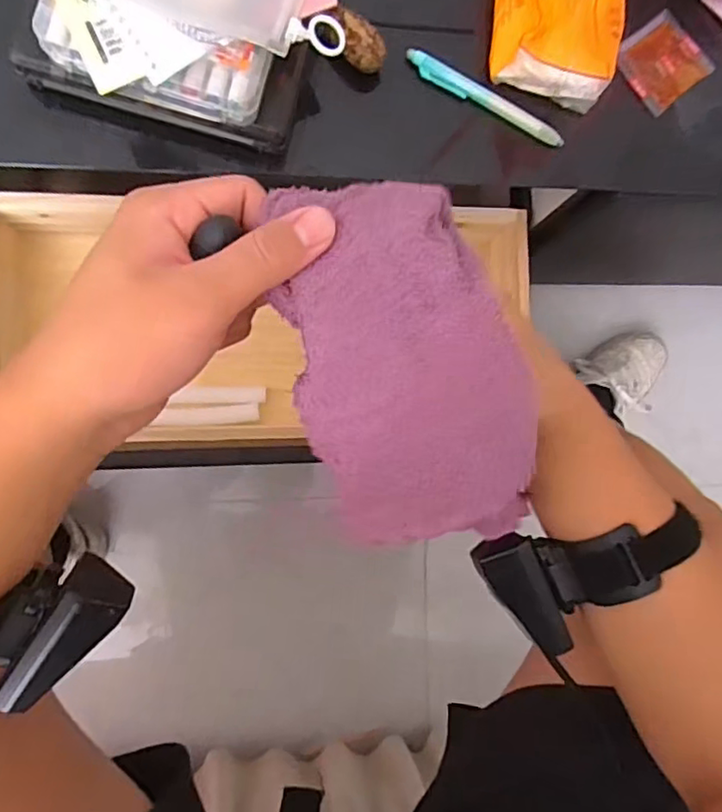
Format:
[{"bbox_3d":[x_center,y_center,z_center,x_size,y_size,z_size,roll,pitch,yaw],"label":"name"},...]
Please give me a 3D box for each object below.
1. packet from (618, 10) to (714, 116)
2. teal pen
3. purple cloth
[{"bbox_3d":[0.256,-0.292,0.501,0.074,0.010,0.065,-40,94,-8],"label":"packet"},{"bbox_3d":[0.100,-0.246,0.476,0.140,0.009,0.014,27,84,-7],"label":"teal pen"},{"bbox_3d":[0.017,-0.016,0.233,0.084,0.041,0.152,-21,91,-9],"label":"purple cloth"}]

